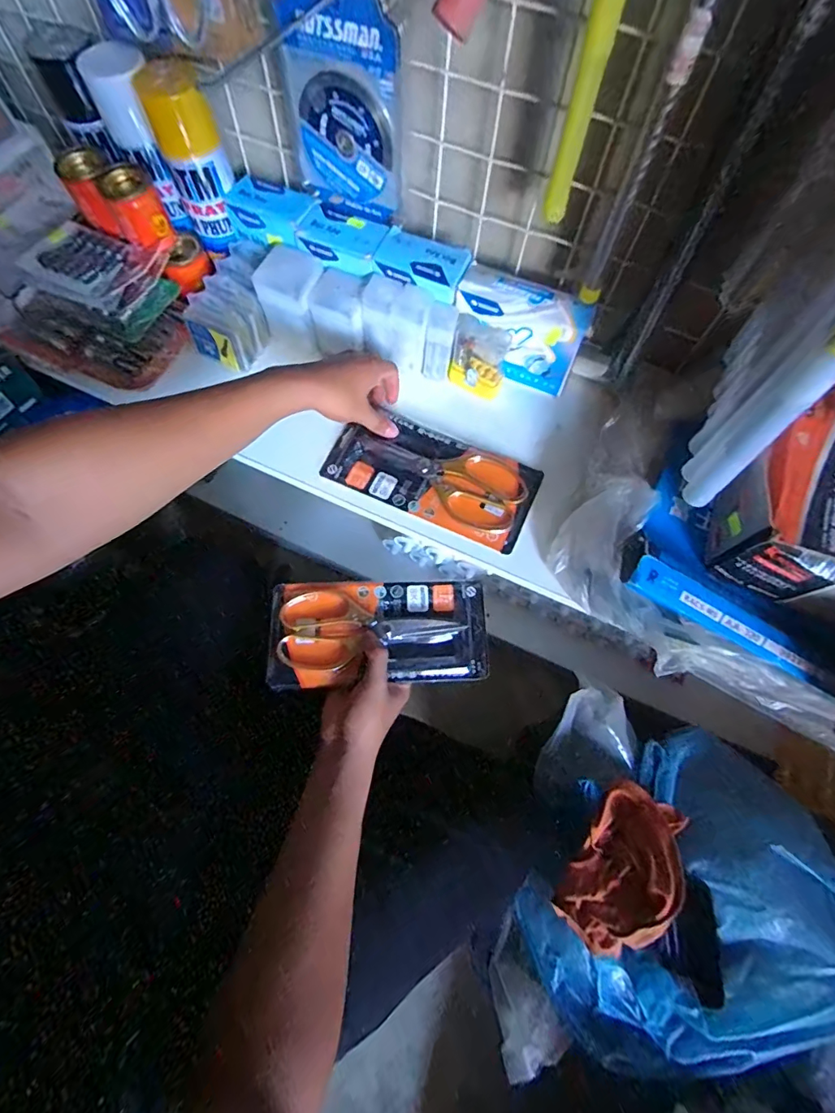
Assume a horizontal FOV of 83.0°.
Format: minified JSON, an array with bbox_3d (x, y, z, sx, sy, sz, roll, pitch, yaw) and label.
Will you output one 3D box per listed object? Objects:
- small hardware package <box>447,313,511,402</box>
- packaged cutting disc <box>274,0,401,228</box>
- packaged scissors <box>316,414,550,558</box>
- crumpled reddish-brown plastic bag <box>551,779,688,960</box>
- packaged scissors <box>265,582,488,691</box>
[{"bbox_3d":[0.071,-0.226,0.544,0.062,0.075,0.030,23,67,7],"label":"small hardware package"},{"bbox_3d":[-0.071,-0.426,0.456,0.109,0.162,0.023,18,67,5],"label":"packaged cutting disc"},{"bbox_3d":[0.016,-0.091,0.533,0.229,0.020,0.108,20,67,7],"label":"packaged scissors"},{"bbox_3d":[0.205,0.301,0.455,0.082,0.044,0.148,36,70,12],"label":"crumpled reddish-brown plastic bag"},{"bbox_3d":[-0.041,0.082,0.517,0.233,0.020,0.112,-1,66,-4],"label":"packaged scissors"}]

